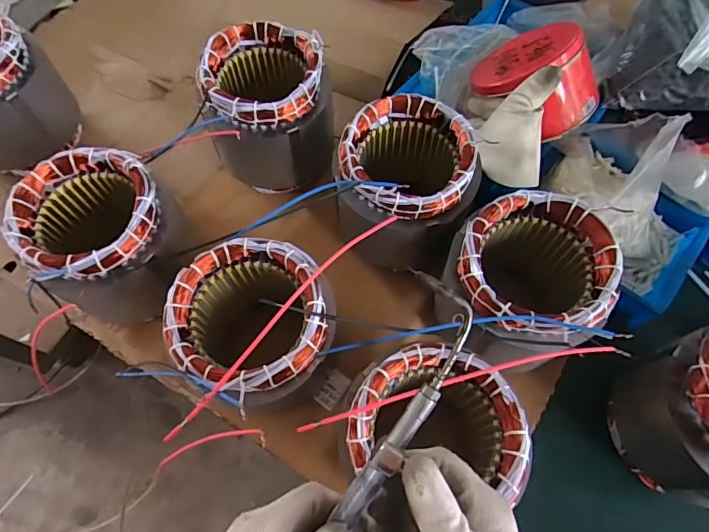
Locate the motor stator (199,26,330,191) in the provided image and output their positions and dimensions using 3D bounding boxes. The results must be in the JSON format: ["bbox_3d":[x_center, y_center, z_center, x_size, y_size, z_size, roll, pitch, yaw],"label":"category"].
[{"bbox_3d":[-0.105,-0.187,0.581,0.140,0.164,0.130,0,65,0],"label":"motor stator"}]

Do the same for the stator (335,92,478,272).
[{"bbox_3d":[0.055,-0.086,0.528,0.137,0.151,0.131,0,65,0],"label":"stator"}]

